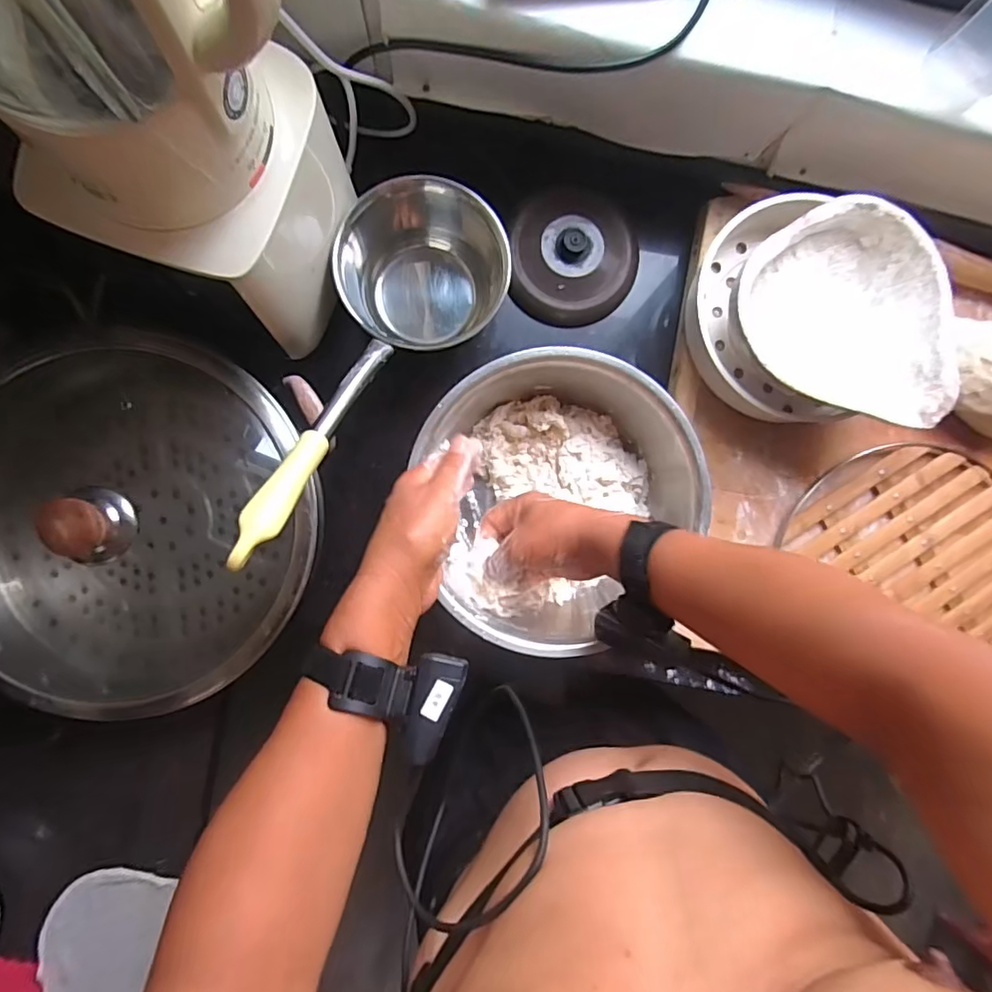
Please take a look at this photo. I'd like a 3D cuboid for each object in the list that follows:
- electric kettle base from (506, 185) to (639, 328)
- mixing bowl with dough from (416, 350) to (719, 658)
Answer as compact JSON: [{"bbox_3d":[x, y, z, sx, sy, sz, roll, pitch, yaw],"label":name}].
[{"bbox_3d":[0.085,-0.258,0.590,0.136,0.032,0.145,-4,90,-6],"label":"electric kettle base"},{"bbox_3d":[0.044,-0.001,0.543,0.242,0.120,0.256,0,89,-6],"label":"mixing bowl with dough"}]

